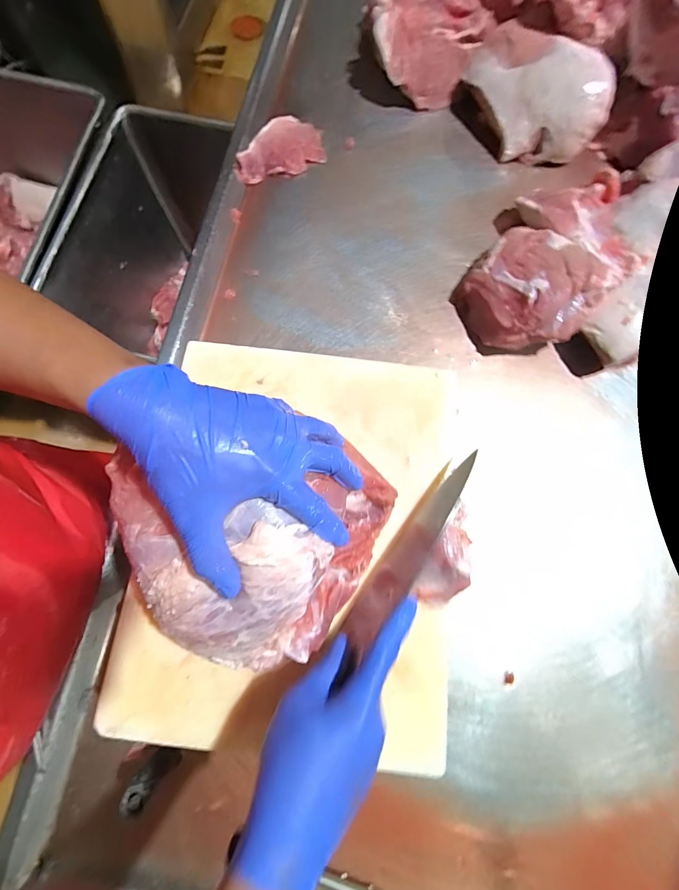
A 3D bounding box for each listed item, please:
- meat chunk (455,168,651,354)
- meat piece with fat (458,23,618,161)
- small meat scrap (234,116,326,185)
[{"bbox_3d":[0.329,-0.292,0.547,0.187,0.091,0.345,36,79,7],"label":"meat chunk"},{"bbox_3d":[0.326,-0.604,0.622,0.145,0.103,0.247,-38,80,-9],"label":"meat piece with fat"},{"bbox_3d":[-0.096,-0.504,0.621,0.094,0.038,0.170,37,79,8],"label":"small meat scrap"}]

